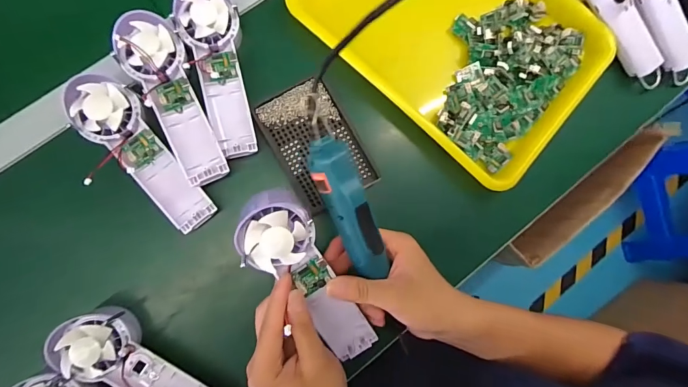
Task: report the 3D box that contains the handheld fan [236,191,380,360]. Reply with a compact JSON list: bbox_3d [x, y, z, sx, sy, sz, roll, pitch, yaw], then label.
[{"bbox_3d":[-0.031,0.076,0.329,0.059,0.025,0.178,-32,117,-8],"label":"handheld fan"}]

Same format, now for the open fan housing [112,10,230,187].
[{"bbox_3d":[-0.171,-0.094,0.387,0.057,0.034,0.176,-26,89,-8],"label":"open fan housing"}]

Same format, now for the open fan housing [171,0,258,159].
[{"bbox_3d":[-0.128,-0.126,0.402,0.062,0.038,0.177,-16,88,-8],"label":"open fan housing"}]

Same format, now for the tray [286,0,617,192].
[{"bbox_3d":[0.133,-0.198,0.462,0.338,0.049,0.255,41,82,-3],"label":"tray"}]

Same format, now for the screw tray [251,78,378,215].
[{"bbox_3d":[-0.030,-0.054,0.424,0.086,0.010,0.131,-28,90,-8],"label":"screw tray"}]

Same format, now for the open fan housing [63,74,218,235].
[{"bbox_3d":[-0.198,-0.042,0.383,0.174,0.034,0.059,45,82,-2],"label":"open fan housing"}]

